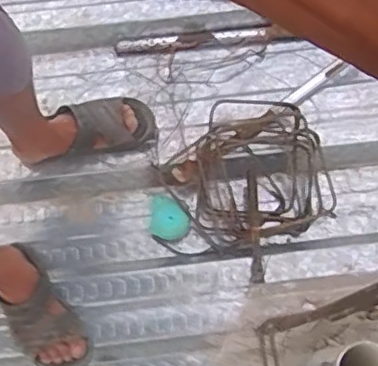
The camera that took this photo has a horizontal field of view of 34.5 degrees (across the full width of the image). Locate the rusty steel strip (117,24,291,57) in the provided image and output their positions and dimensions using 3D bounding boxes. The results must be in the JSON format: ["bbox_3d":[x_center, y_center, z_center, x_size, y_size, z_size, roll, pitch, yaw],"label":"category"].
[{"bbox_3d":[0.019,-0.311,1.324,0.353,0.021,0.038,-6,73,-1],"label":"rusty steel strip"}]

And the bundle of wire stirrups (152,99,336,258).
[{"bbox_3d":[0.094,-0.012,1.204,0.346,0.078,0.280,-19,74,-5],"label":"bundle of wire stirrups"}]

